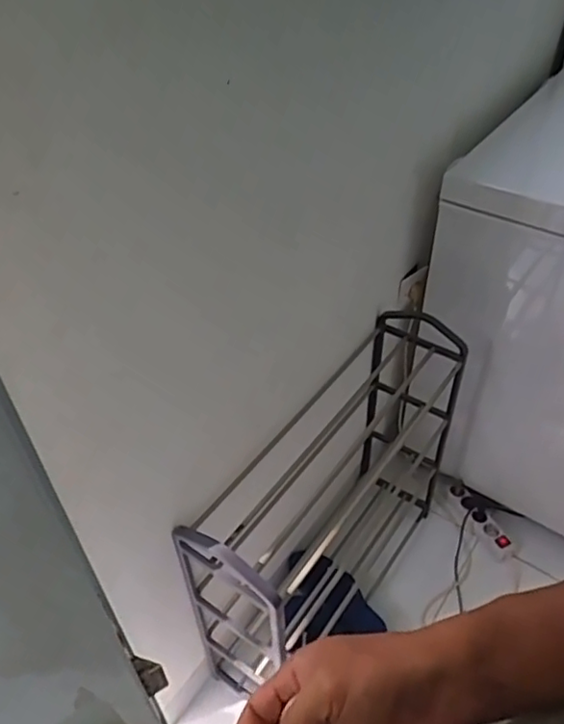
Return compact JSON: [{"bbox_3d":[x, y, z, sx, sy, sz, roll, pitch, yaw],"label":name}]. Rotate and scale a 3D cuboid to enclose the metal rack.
[{"bbox_3d":[0.122,0.307,1.225,0.235,0.632,0.679,26,51,26],"label":"metal rack"}]

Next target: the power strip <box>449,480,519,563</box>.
[{"bbox_3d":[0.502,0.393,1.515,0.056,0.053,0.222,-24,59,-20],"label":"power strip"}]

